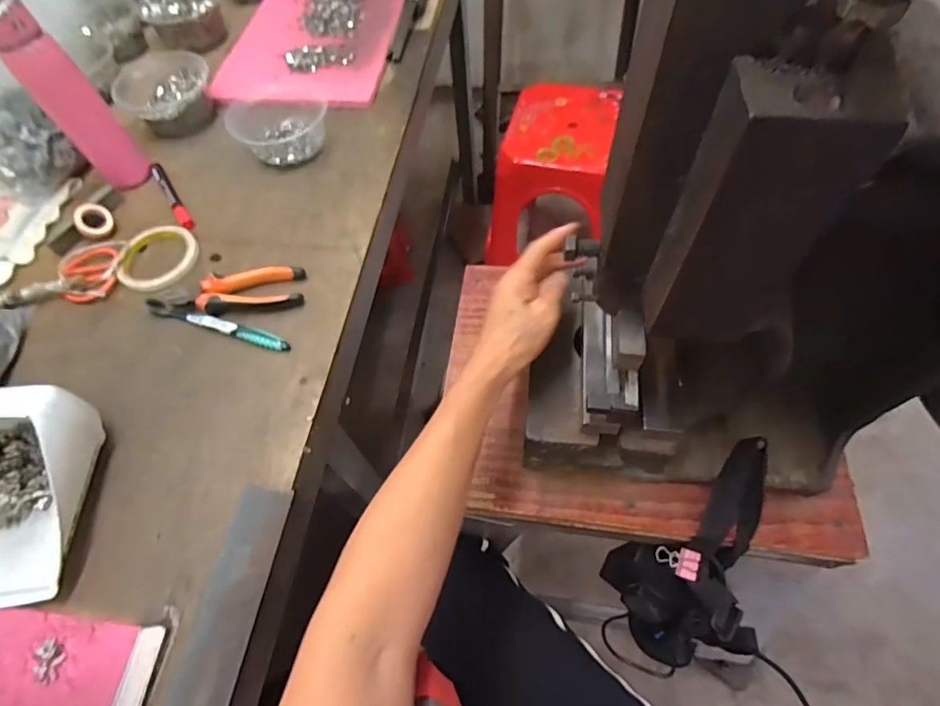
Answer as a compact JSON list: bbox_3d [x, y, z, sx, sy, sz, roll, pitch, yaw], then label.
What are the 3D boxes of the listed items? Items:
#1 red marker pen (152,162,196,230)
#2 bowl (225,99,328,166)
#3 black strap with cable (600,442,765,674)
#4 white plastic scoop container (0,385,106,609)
[{"bbox_3d":[-0.398,-0.211,0.664,0.016,0.010,0.145,-33,63,-14],"label":"red marker pen"},{"bbox_3d":[-0.263,-0.318,0.694,0.113,0.042,0.113,-2,60,3],"label":"bowl"},{"bbox_3d":[0.216,0.212,0.482,0.129,0.283,0.074,27,28,17],"label":"black strap with cable"},{"bbox_3d":[-0.421,0.127,0.436,0.144,0.089,0.169,-6,60,1],"label":"white plastic scoop container"}]

